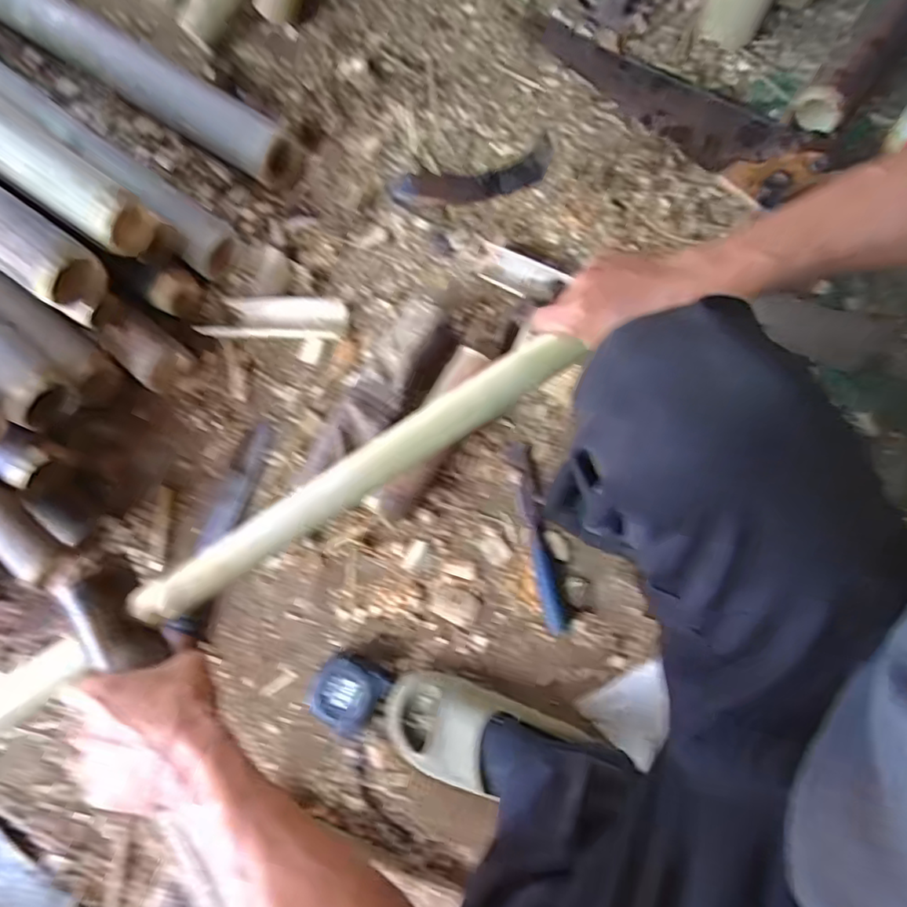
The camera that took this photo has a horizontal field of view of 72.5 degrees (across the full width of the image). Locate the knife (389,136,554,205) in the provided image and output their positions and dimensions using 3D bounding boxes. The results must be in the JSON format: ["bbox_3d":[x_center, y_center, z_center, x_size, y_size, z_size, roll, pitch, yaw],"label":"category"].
[{"bbox_3d":[0.026,-0.364,0.815,0.211,0.025,0.058,-12,80,2],"label":"knife"}]

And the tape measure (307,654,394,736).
[{"bbox_3d":[-0.124,0.278,0.722,0.077,0.047,0.080,34,85,9],"label":"tape measure"}]

